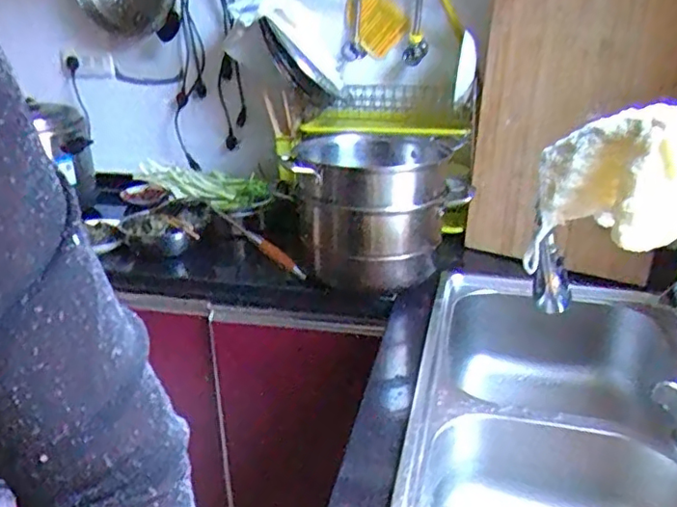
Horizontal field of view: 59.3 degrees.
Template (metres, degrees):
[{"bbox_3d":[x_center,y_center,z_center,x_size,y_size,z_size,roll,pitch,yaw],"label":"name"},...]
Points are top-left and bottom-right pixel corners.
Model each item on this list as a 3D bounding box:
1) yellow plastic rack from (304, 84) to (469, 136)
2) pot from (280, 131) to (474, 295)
[{"bbox_3d":[0.111,-0.320,1.309,0.345,0.073,0.245,4,23,11],"label":"yellow plastic rack"},{"bbox_3d":[0.071,-0.079,1.116,0.288,0.227,0.276,0,22,2],"label":"pot"}]

